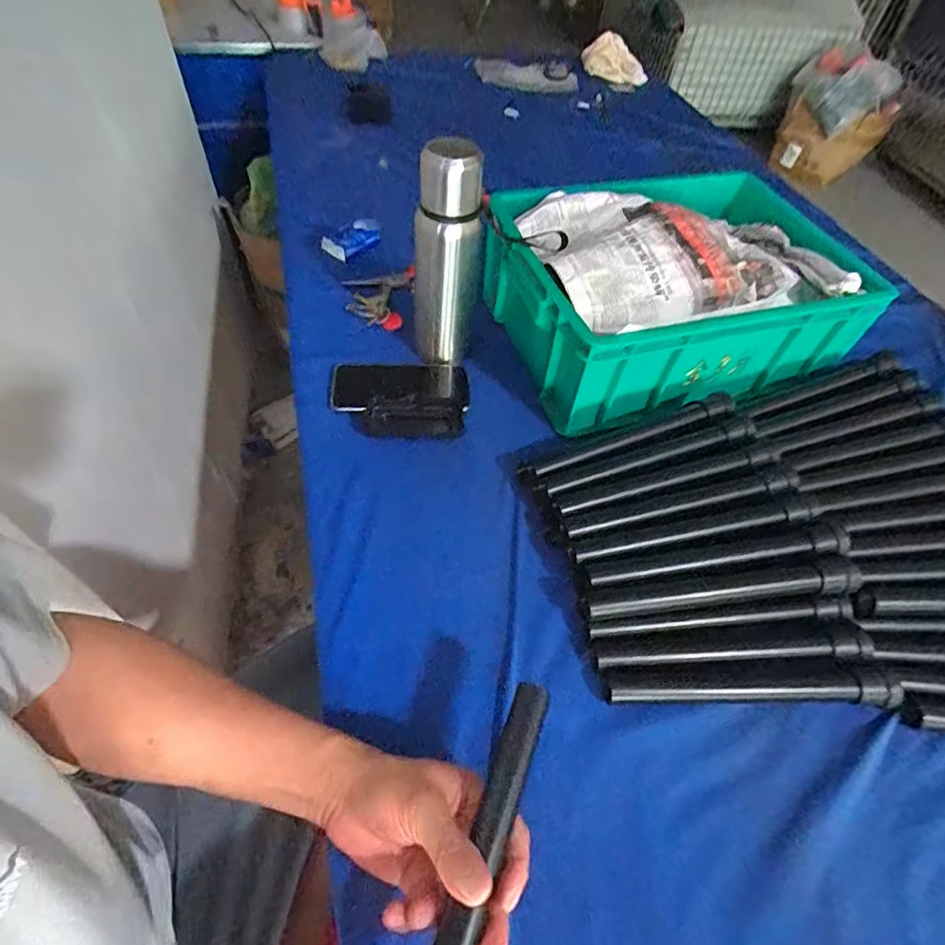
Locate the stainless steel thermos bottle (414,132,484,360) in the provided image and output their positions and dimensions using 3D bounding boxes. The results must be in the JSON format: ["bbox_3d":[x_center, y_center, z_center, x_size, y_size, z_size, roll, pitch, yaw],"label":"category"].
[{"bbox_3d":[-0.031,-0.238,0.616,0.074,0.247,0.063,2,53,-3],"label":"stainless steel thermos bottle"}]

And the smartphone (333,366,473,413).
[{"bbox_3d":[-0.089,-0.105,0.654,0.162,0.013,0.077,-4,54,-7],"label":"smartphone"}]

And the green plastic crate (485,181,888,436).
[{"bbox_3d":[0.258,-0.244,0.699,0.433,0.152,0.312,-10,55,-12],"label":"green plastic crate"}]

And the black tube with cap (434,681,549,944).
[{"bbox_3d":[0.001,0.241,0.311,0.024,0.021,0.238,19,55,10],"label":"black tube with cap"}]

